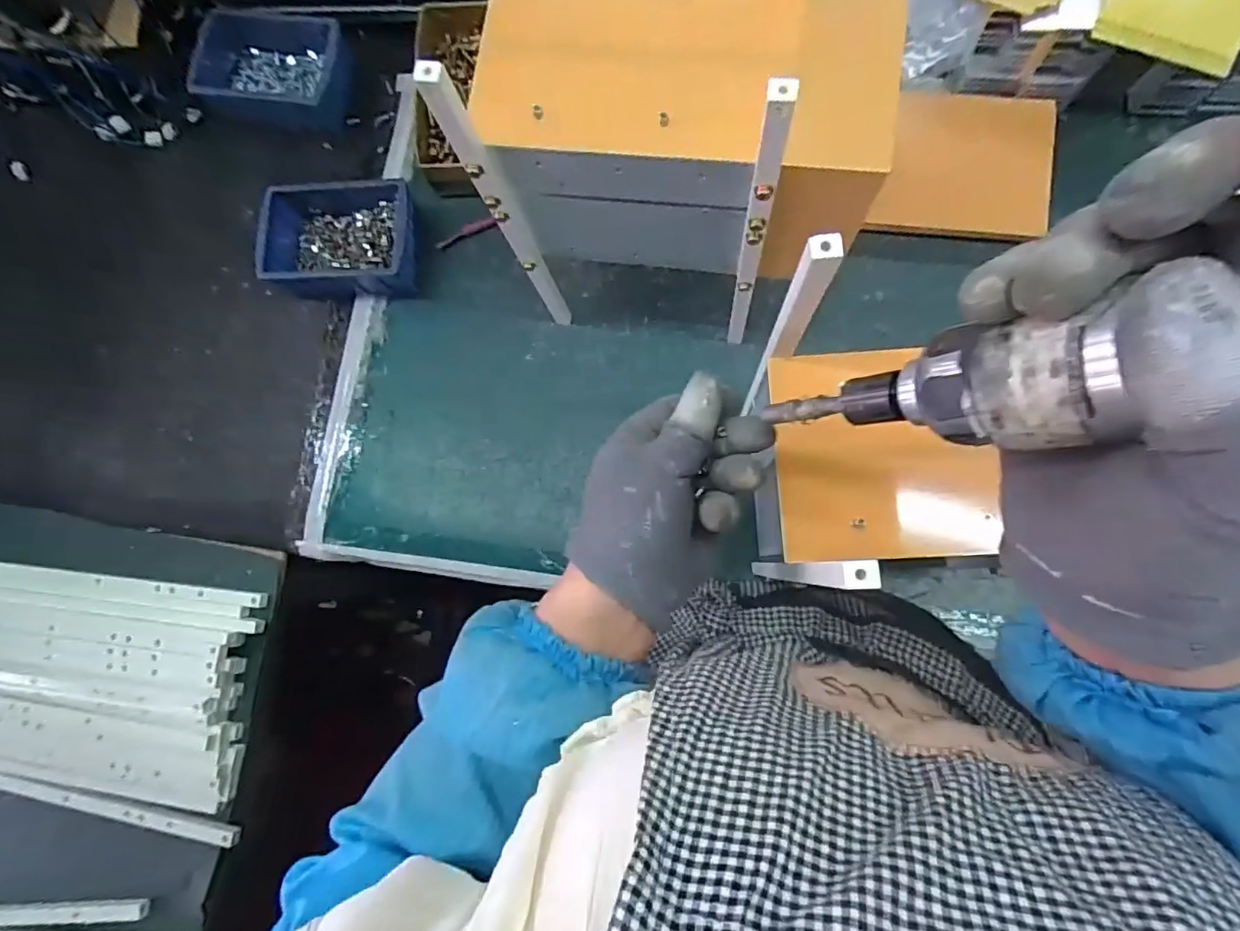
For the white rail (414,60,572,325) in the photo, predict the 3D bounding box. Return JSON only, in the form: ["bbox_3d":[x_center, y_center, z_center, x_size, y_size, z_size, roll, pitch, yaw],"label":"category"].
[{"bbox_3d":[-0.071,-0.158,0.394,0.019,0.264,0.018,-24,81,4],"label":"white rail"}]

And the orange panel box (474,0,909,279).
[{"bbox_3d":[0.042,-0.205,0.356,0.218,0.124,0.130,10,84,8],"label":"orange panel box"}]

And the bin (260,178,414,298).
[{"bbox_3d":[-0.270,-0.224,0.564,0.165,0.040,0.114,3,83,8],"label":"bin"}]

